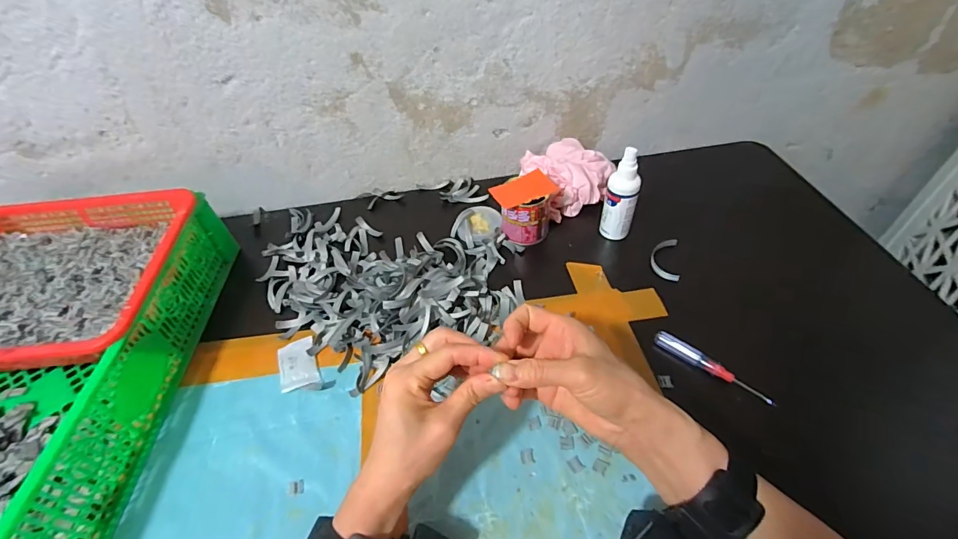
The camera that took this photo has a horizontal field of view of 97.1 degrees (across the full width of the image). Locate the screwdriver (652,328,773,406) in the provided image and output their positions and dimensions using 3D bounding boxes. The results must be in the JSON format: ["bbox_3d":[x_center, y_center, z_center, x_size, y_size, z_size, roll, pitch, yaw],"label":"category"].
[{"bbox_3d":[0.241,0.099,0.440,0.015,0.016,0.118,-37,55,-26],"label":"screwdriver"}]

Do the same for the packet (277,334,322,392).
[{"bbox_3d":[-0.202,0.109,0.476,0.040,0.006,0.070,-22,49,-14],"label":"packet"}]

